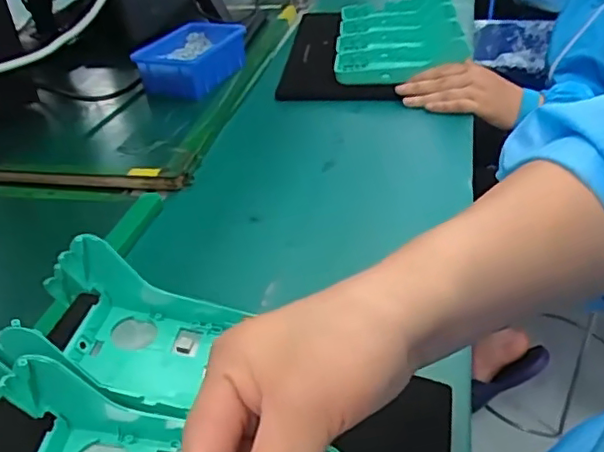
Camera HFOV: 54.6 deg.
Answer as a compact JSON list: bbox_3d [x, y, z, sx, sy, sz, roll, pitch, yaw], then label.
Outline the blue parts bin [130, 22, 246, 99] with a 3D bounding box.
[{"bbox_3d":[-0.147,-0.221,0.801,0.106,0.073,0.132,22,43,34],"label":"blue parts bin"}]

